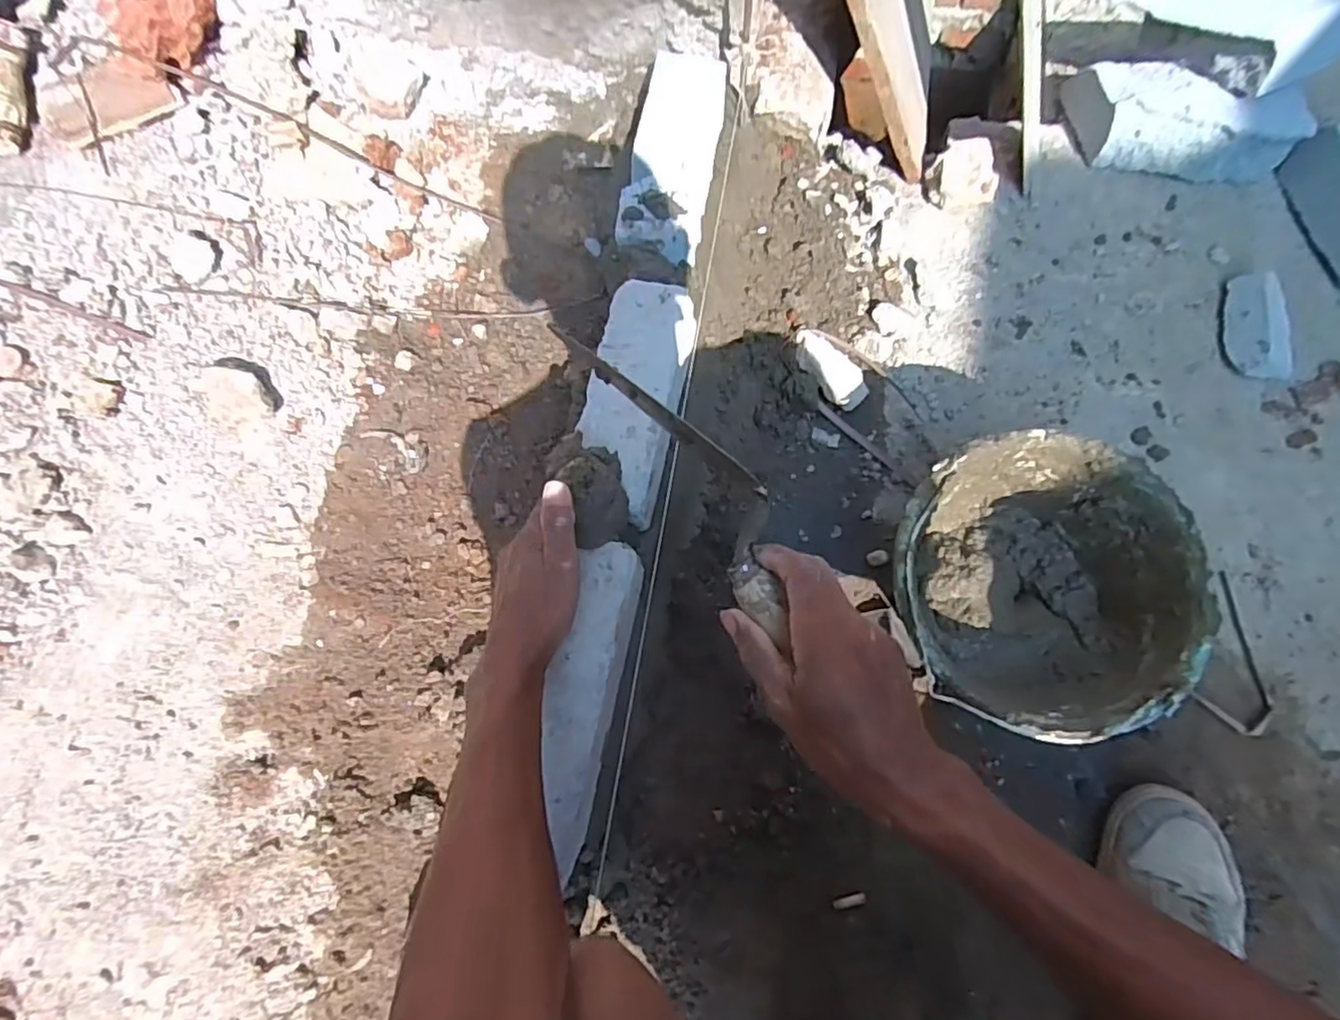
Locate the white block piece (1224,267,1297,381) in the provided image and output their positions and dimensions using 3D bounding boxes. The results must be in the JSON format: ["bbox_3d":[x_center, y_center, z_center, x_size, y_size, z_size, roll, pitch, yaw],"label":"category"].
[{"bbox_3d":[0.675,-0.213,0.740,0.061,0.023,0.125,2,73,4],"label":"white block piece"}]

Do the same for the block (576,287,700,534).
[{"bbox_3d":[-0.033,-0.103,0.611,0.082,0.067,0.220,11,74,7],"label":"block"}]

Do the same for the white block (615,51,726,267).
[{"bbox_3d":[0.006,-0.377,0.695,0.080,0.067,0.275,9,74,7],"label":"white block"}]

